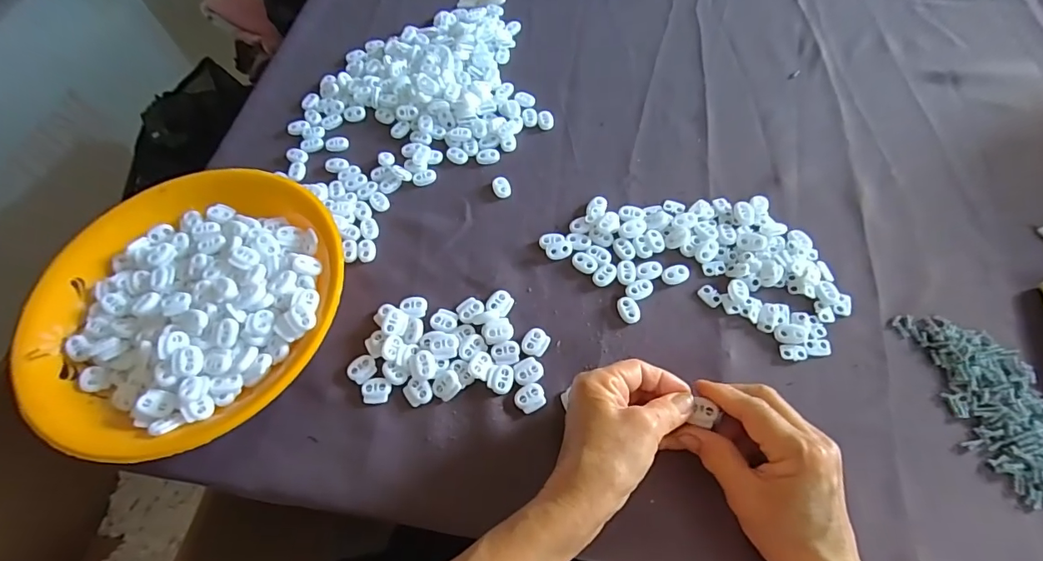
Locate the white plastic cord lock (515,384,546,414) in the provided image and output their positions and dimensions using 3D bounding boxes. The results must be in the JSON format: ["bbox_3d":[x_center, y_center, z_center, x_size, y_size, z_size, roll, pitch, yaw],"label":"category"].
[{"bbox_3d":[0.007,0.087,0.353,0.022,0.004,0.019,-23,63,-8],"label":"white plastic cord lock"}]

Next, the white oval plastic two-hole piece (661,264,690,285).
[{"bbox_3d":[0.127,-0.005,0.392,0.023,0.004,0.015,-20,62,-7],"label":"white oval plastic two-hole piece"}]

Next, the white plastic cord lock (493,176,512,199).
[{"bbox_3d":[-0.019,-0.087,0.446,0.016,0.004,0.025,-19,62,-6],"label":"white plastic cord lock"}]

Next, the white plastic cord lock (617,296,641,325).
[{"bbox_3d":[0.086,0.024,0.385,0.016,0.004,0.023,-15,62,-4],"label":"white plastic cord lock"}]

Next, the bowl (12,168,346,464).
[{"bbox_3d":[-0.264,0.014,0.385,0.248,0.042,0.230,-2,62,3],"label":"bowl"}]

